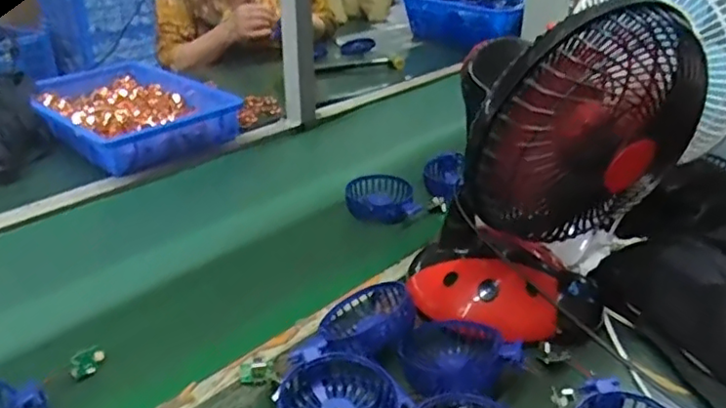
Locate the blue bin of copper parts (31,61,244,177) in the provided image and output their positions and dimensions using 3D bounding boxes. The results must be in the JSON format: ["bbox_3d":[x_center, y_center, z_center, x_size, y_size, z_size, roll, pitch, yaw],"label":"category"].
[{"bbox_3d":[-0.398,-0.154,1.058,0.261,0.069,0.353,-20,34,-34],"label":"blue bin of copper parts"}]

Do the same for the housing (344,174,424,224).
[{"bbox_3d":[0.036,-0.008,0.834,0.098,0.050,0.075,10,29,17],"label":"housing"}]

